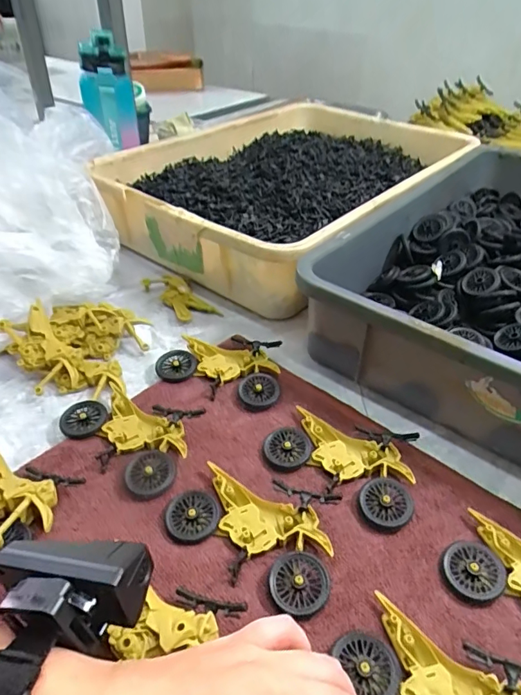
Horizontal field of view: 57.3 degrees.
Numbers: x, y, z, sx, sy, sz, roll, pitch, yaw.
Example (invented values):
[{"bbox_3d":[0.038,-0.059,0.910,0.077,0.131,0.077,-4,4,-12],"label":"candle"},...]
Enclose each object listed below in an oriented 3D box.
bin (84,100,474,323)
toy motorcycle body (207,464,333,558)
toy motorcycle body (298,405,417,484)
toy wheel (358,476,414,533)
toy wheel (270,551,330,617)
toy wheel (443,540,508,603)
[{"bbox_3d":[0.054,-0.257,0.702,0.356,0.085,0.512,27,49,27],"label":"bin"},{"bbox_3d":[0.001,0.120,0.330,0.096,0.010,0.045,17,45,19],"label":"toy motorcycle body"},{"bbox_3d":[0.068,0.084,0.375,0.099,0.007,0.044,20,46,22],"label":"toy motorcycle body"},{"bbox_3d":[0.090,0.112,0.343,0.035,0.009,0.039,8,42,9],"label":"toy wheel"},{"bbox_3d":[0.024,0.147,0.297,0.035,0.010,0.035,0,42,0],"label":"toy wheel"},{"bbox_3d":[0.138,0.143,0.308,0.038,0.006,0.037,0,42,0],"label":"toy wheel"}]

